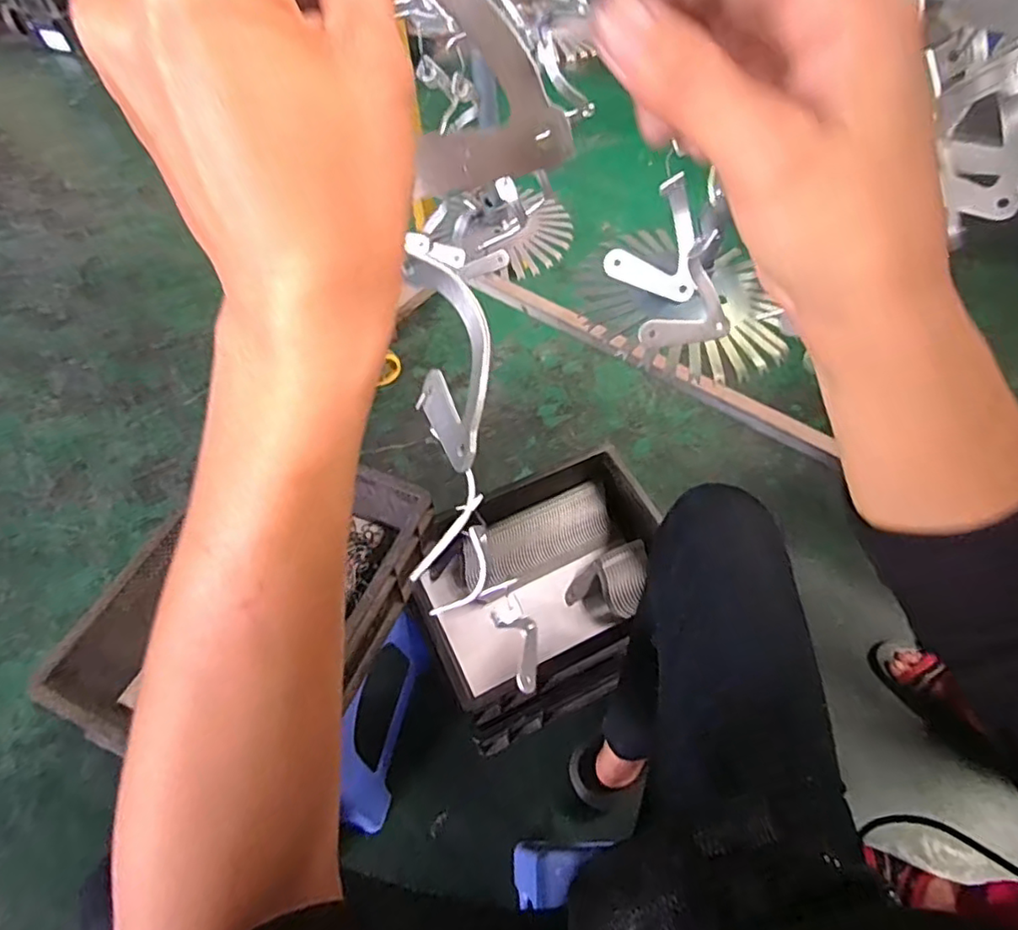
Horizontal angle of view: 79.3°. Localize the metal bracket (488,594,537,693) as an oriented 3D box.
[{"bbox_3d":[0.009,0.167,0.582,0.039,0.020,0.098,-12,46,-8],"label":"metal bracket"}]

